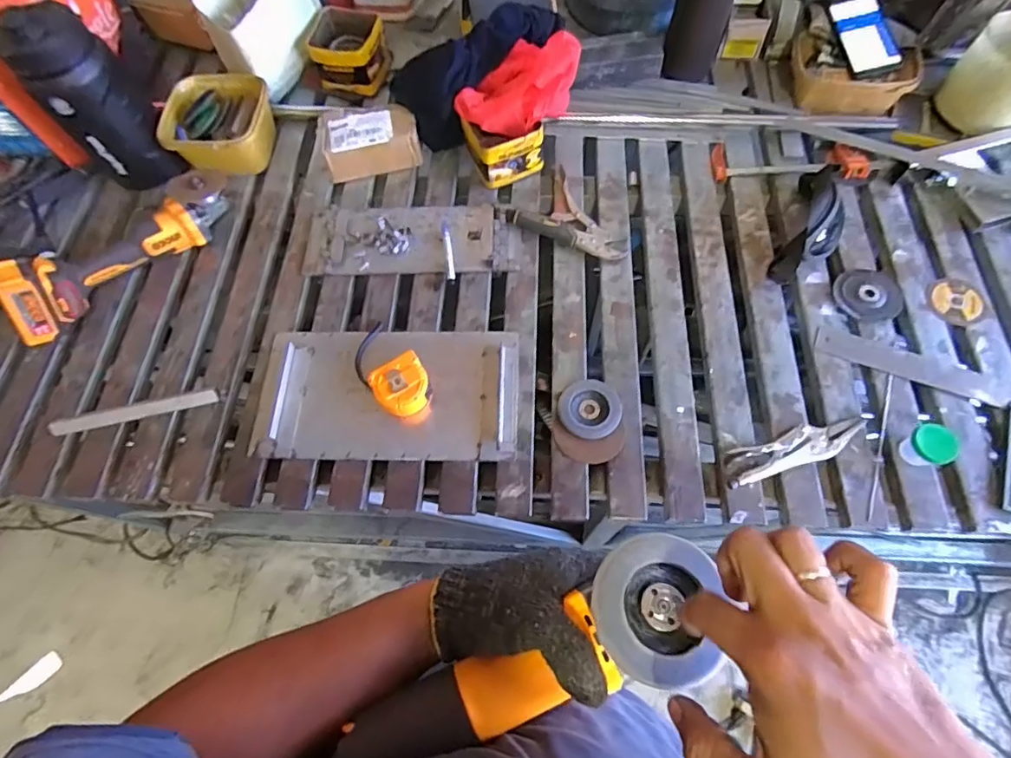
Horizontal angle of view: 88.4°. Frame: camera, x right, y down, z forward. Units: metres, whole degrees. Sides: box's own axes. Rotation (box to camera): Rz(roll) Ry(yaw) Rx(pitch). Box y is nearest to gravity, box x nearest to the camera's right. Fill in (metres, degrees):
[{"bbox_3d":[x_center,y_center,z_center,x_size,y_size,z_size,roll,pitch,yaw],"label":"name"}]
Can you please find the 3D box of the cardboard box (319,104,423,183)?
[{"bbox_3d":[-0.240,-0.426,0.933,0.167,0.076,0.103,-12,68,-2],"label":"cardboard box"}]

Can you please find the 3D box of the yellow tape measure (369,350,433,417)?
[{"bbox_3d":[-0.148,0.013,0.755,0.080,0.044,0.082,-33,70,-10],"label":"yellow tape measure"}]

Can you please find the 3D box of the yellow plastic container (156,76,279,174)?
[{"bbox_3d":[-0.506,-0.452,0.944,0.170,0.099,0.178,-8,67,0],"label":"yellow plastic container"}]

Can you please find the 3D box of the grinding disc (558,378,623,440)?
[{"bbox_3d":[0.122,0.043,0.744,0.086,0.011,0.085,-1,68,3],"label":"grinding disc"}]

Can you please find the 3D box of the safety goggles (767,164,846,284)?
[{"bbox_3d":[0.487,-0.238,0.817,0.084,0.084,0.213,24,83,12],"label":"safety goggles"}]

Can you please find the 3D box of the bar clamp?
[{"bbox_3d":[0.516,-0.374,0.890,0.307,0.034,0.095,4,68,5],"label":"bar clamp"}]

